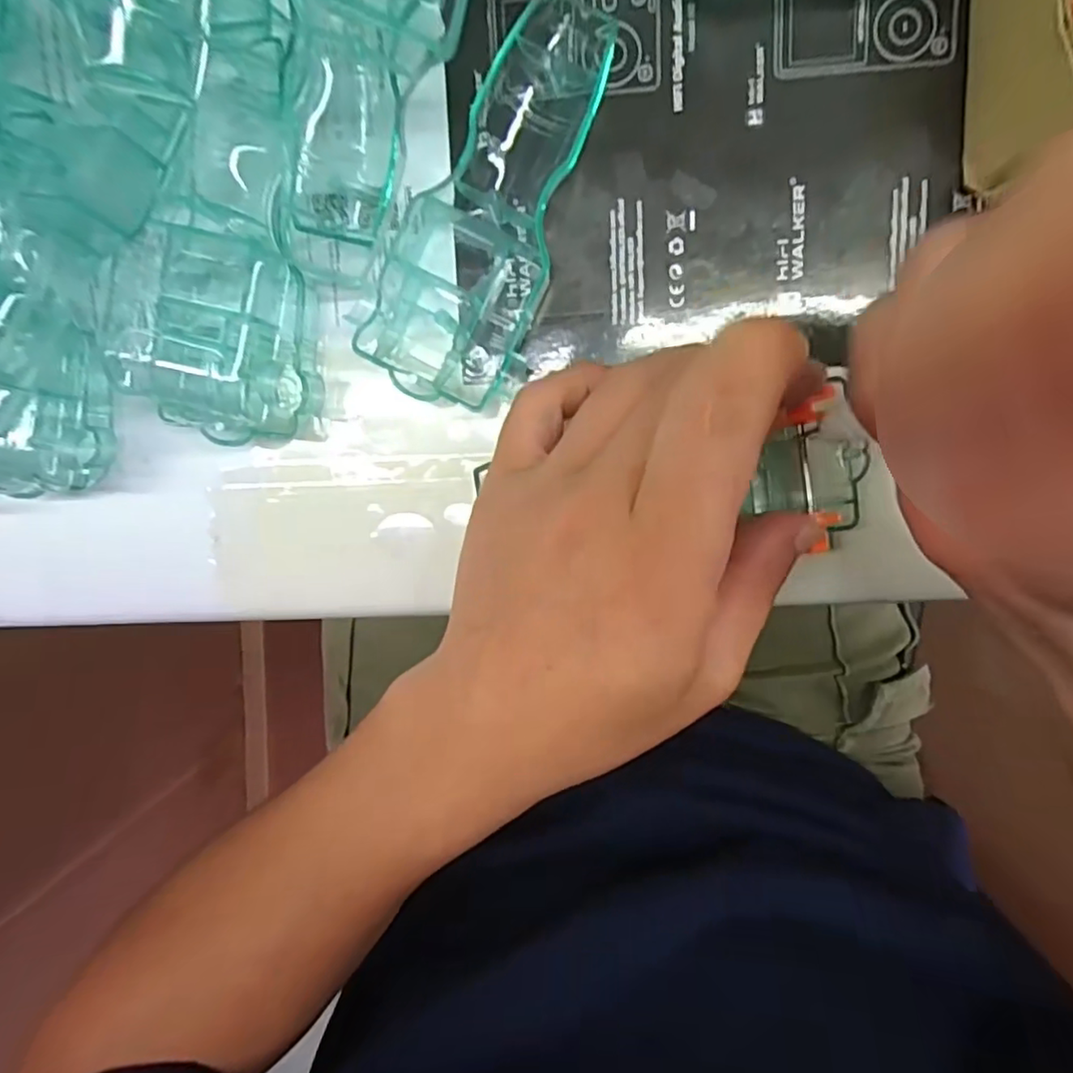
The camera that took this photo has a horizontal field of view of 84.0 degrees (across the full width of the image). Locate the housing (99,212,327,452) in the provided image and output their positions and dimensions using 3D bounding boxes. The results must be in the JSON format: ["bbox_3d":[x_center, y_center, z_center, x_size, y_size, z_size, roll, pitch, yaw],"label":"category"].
[{"bbox_3d":[-0.104,-0.065,0.200,0.059,0.033,0.061,16,98,2],"label":"housing"}]

